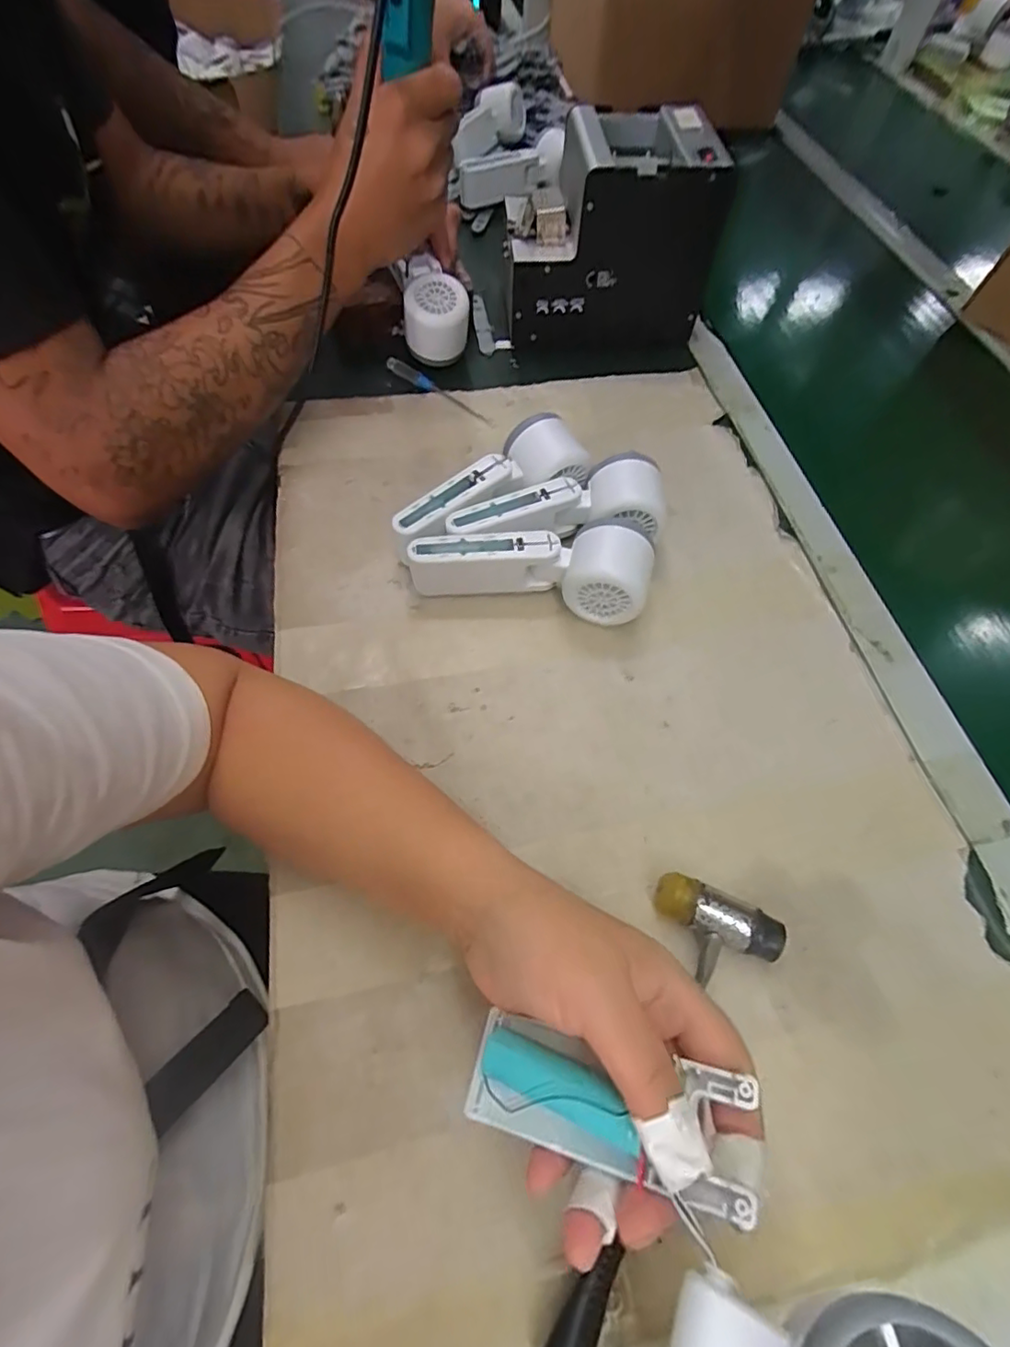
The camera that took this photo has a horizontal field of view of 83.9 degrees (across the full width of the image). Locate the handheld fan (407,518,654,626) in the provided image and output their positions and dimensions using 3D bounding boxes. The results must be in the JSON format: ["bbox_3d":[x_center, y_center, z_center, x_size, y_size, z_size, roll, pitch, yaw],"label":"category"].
[{"bbox_3d":[0.015,-0.073,0.393,0.165,0.056,0.060,2,60,-2],"label":"handheld fan"}]

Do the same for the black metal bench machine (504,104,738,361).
[{"bbox_3d":[0.090,-0.410,0.531,0.175,0.152,0.143,-4,61,-6],"label":"black metal bench machine"}]

